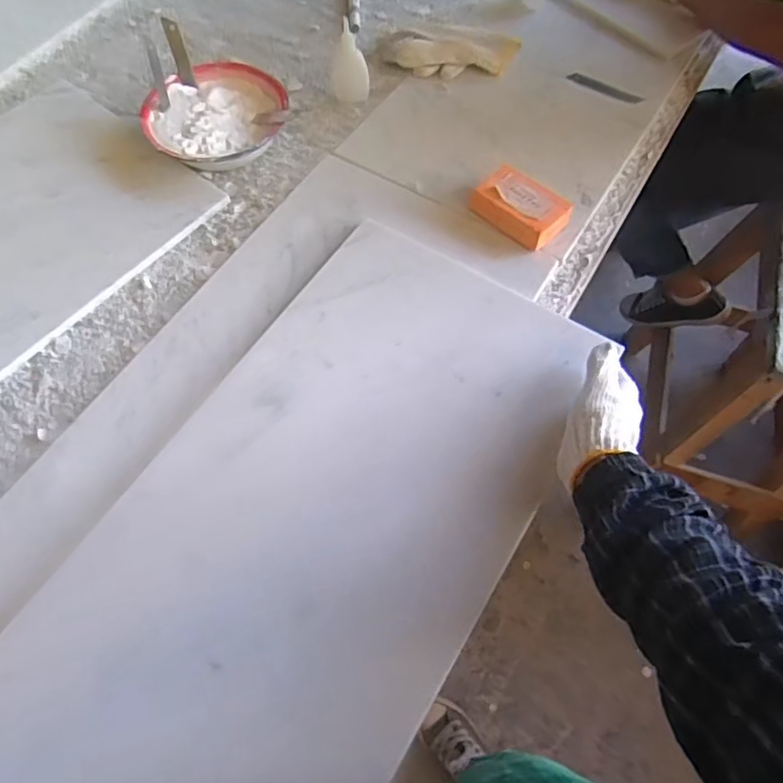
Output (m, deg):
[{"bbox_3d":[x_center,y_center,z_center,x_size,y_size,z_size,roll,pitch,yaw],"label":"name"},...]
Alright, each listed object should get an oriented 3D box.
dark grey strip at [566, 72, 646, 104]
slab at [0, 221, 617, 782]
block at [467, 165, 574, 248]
[{"bbox_3d":[0.281,-0.397,0.778,0.099,0.004,0.017,30,67,13],"label":"dark grey strip"},{"bbox_3d":[-0.064,0.109,0.498,0.305,0.018,0.587,29,67,13],"label":"slab"},{"bbox_3d":[0.140,-0.202,0.651,0.067,0.035,0.093,-40,71,-18],"label":"block"}]

